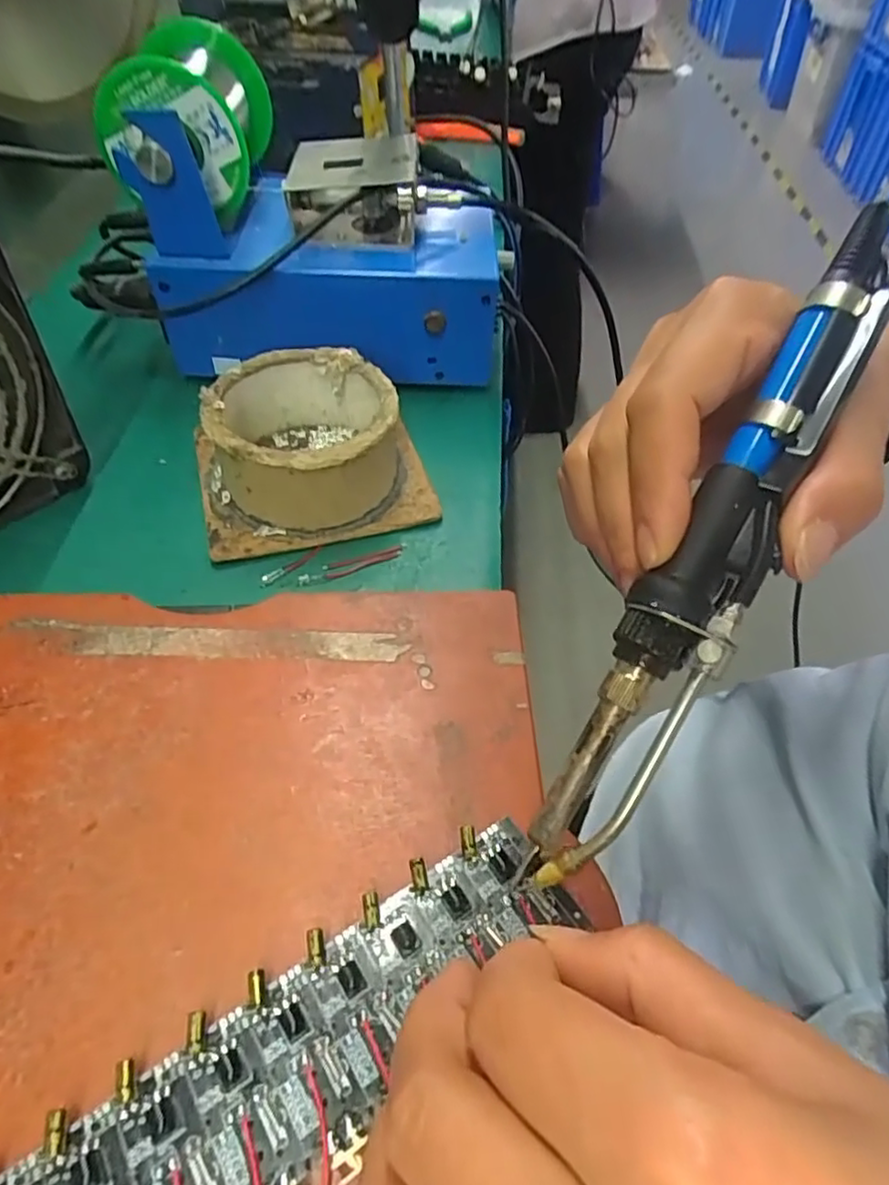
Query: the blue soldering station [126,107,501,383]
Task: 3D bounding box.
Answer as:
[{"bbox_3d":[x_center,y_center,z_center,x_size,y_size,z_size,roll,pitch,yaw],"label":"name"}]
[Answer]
[{"bbox_3d":[-0.063,-0.185,0.361,0.180,0.114,0.116,-5,52,-4],"label":"blue soldering station"}]

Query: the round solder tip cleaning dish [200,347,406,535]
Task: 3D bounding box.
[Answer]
[{"bbox_3d":[-0.068,-0.074,0.315,0.082,0.047,0.082,0,51,0],"label":"round solder tip cleaning dish"}]

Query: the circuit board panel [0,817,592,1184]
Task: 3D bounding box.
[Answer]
[{"bbox_3d":[-0.039,0.112,0.150,0.162,0.007,0.046,-32,60,-25],"label":"circuit board panel"}]

